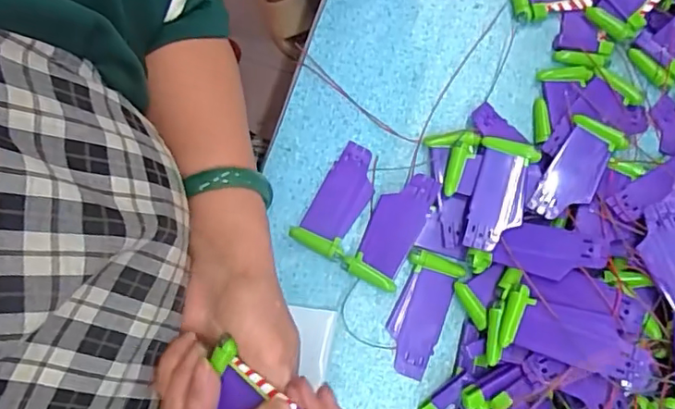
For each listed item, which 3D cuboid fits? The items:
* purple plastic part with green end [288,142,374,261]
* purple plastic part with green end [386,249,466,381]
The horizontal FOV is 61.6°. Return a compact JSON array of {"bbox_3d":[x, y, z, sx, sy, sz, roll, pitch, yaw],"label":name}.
[{"bbox_3d":[0.002,-0.005,0.434,0.040,0.007,0.088,26,79,4],"label":"purple plastic part with green end"},{"bbox_3d":[0.060,0.080,0.416,0.038,0.008,0.088,22,79,3],"label":"purple plastic part with green end"}]

